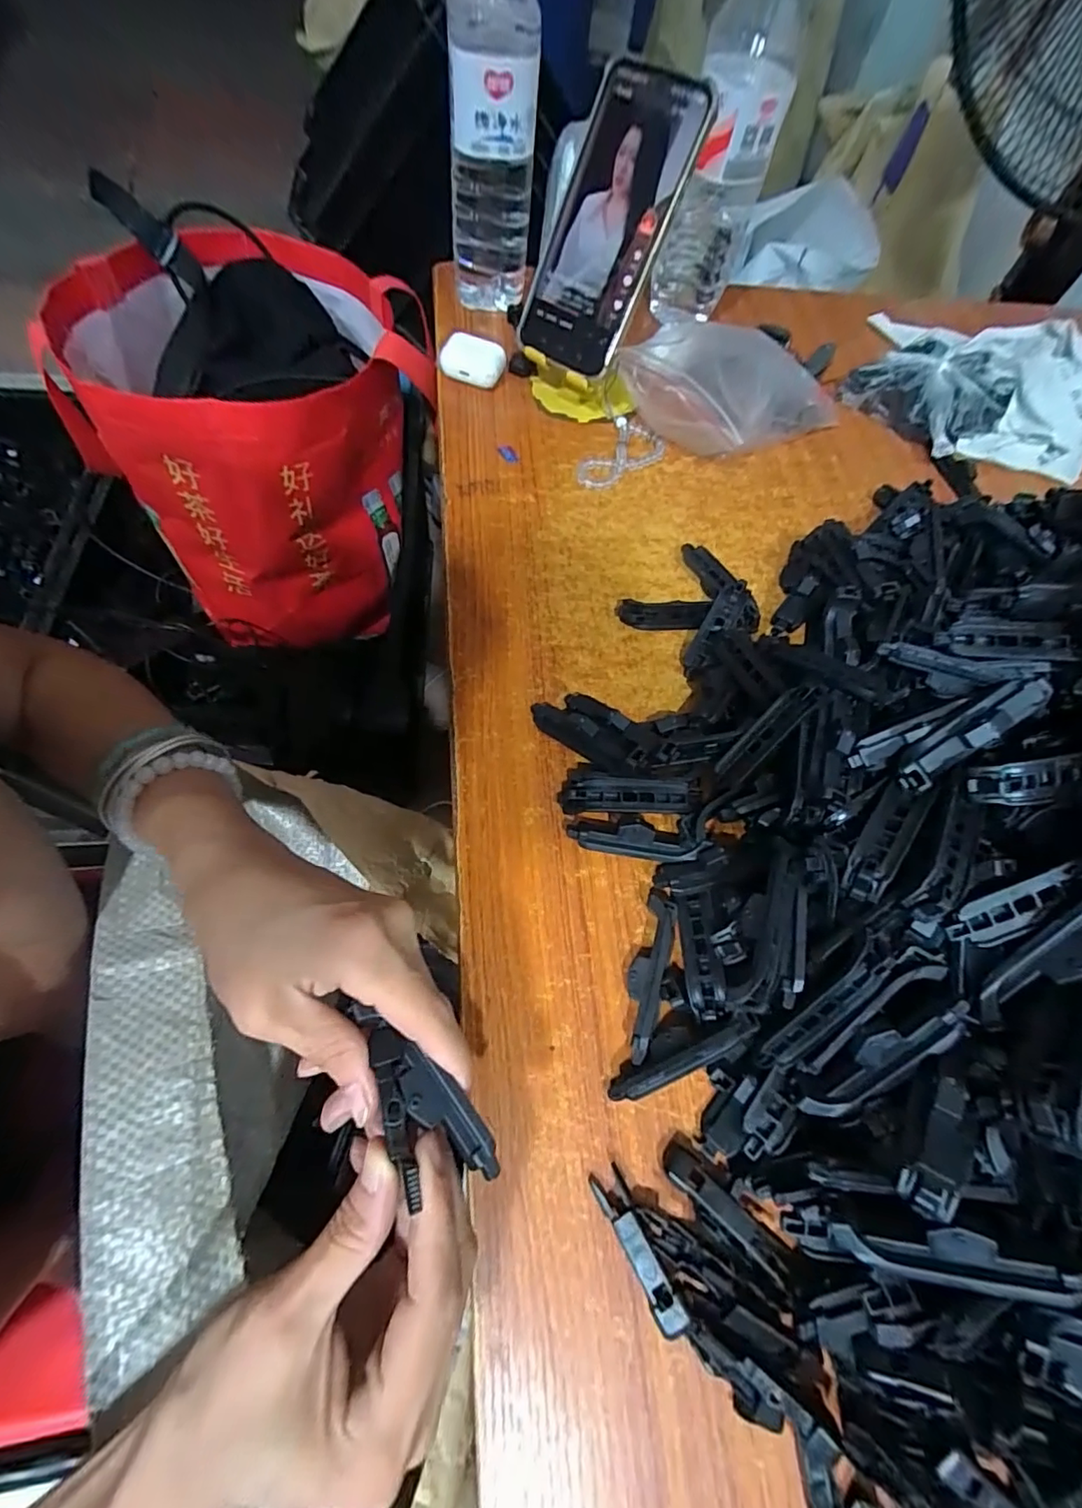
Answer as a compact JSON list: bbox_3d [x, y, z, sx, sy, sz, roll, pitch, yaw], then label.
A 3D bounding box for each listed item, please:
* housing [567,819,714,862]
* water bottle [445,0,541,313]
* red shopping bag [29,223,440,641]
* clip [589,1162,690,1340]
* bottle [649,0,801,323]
[{"bbox_3d":[0.050,0.046,0.288,0.070,0.017,0.017,8,65,3],"label":"housing"},{"bbox_3d":[-0.037,-0.447,0.396,0.067,0.209,0.060,-2,66,-7],"label":"water bottle"},{"bbox_3d":[-0.292,-0.325,0.597,0.308,0.286,0.282,-31,72,-18],"label":"red shopping bag"},{"bbox_3d":[0.039,0.197,0.217,0.013,0.008,0.054,-26,50,-12],"label":"clip"},{"bbox_3d":[0.147,-0.475,0.431,0.067,0.216,0.077,16,64,1],"label":"bottle"}]

